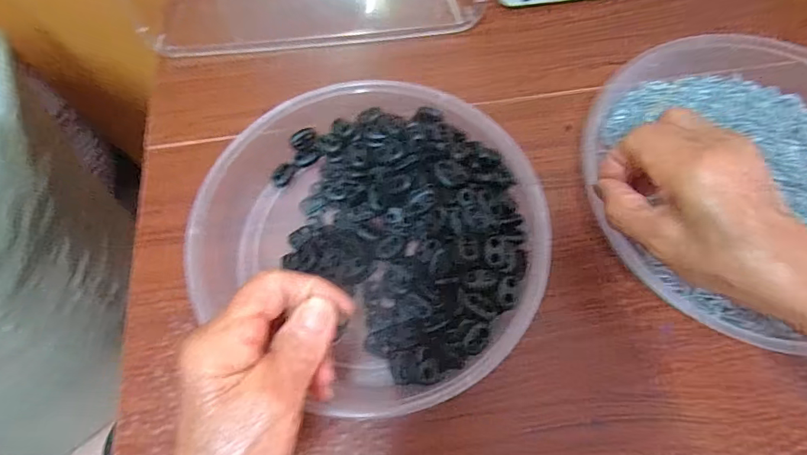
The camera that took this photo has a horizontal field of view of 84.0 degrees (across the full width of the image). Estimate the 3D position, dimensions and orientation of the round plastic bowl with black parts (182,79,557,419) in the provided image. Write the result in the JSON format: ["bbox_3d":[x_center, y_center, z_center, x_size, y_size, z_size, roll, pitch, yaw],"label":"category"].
[{"bbox_3d":[-0.023,0.006,0.305,0.220,0.046,0.216,-1,70,3],"label":"round plastic bowl with black parts"}]

